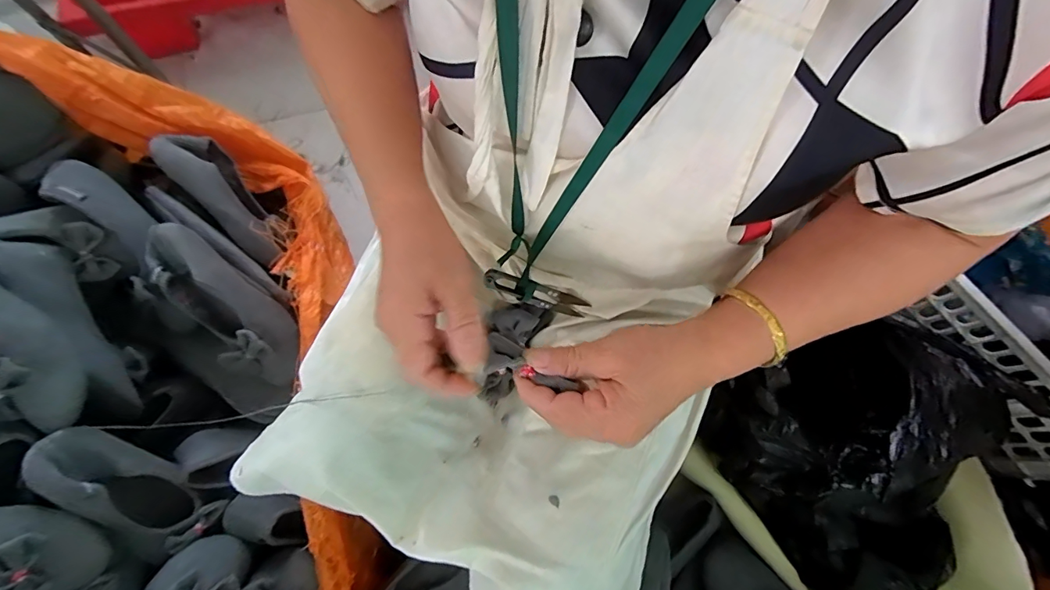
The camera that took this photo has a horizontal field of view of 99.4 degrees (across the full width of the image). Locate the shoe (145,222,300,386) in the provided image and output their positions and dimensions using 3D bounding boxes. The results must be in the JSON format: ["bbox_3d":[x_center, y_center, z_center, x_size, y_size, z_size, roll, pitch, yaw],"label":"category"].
[{"bbox_3d":[-0.379,0.012,0.559,0.239,0.060,0.092,46,75,-2],"label":"shoe"}]

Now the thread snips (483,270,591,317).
[{"bbox_3d":[0.011,0.000,0.408,0.104,0.024,0.014,19,69,-24],"label":"thread snips"}]

